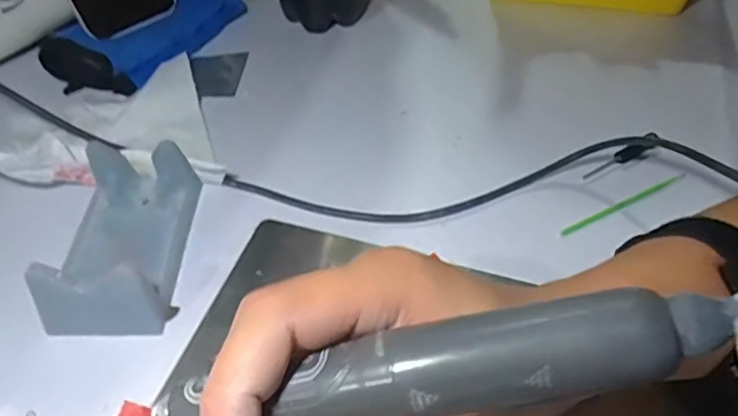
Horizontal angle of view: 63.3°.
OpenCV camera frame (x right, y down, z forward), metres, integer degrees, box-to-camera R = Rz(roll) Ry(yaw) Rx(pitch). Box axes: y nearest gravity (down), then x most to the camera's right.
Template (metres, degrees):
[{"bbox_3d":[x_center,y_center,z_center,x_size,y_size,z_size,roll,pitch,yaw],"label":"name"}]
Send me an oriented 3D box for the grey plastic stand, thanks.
[{"bbox_3d":[-0.134,0.013,0.324,0.060,0.040,0.105,-2,48,-1],"label":"grey plastic stand"}]

